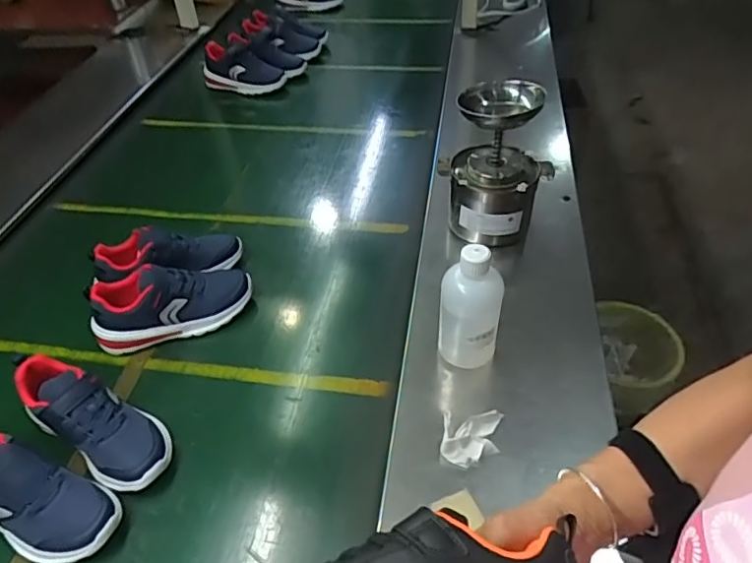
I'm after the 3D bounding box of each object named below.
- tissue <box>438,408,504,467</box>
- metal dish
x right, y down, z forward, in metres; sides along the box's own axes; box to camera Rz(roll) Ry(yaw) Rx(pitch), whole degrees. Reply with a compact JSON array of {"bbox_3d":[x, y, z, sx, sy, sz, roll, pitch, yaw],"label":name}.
[{"bbox_3d":[0.114,0.181,0.660,0.067,0.032,0.076,5,43,10],"label":"tissue"},{"bbox_3d":[0.188,-0.263,0.846,0.119,0.045,0.130,-2,43,2],"label":"metal dish"}]

